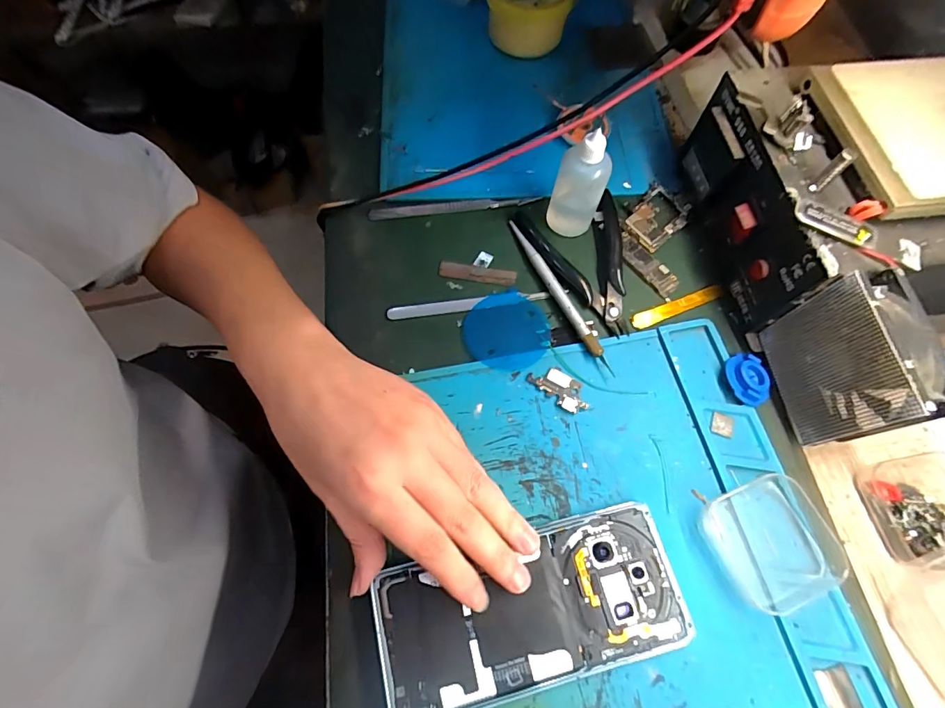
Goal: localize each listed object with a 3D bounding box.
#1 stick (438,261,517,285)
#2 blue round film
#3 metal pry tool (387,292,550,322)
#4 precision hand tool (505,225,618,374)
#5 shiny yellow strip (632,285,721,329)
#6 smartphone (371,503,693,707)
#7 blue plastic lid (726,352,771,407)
[{"bbox_3d":[0.004,-0.060,0.335,0.057,0.004,0.013,7,66,2],"label":"stick"},{"bbox_3d":[0.024,-0.018,0.315,0.059,0.004,0.061,0,66,-1],"label":"blue round film"},{"bbox_3d":[-0.003,-0.037,0.324,0.114,0.004,0.011,-8,66,-5],"label":"metal pry tool"},{"bbox_3d":[0.062,-0.046,0.325,0.011,0.010,0.137,-22,68,-11],"label":"precision hand tool"},{"bbox_3d":[0.148,-0.034,0.327,0.071,0.004,0.012,-20,80,-6],"label":"shiny yellow strip"},{"bbox_3d":[0.031,0.137,0.241,0.161,0.004,0.071,-14,67,-8],"label":"smartphone"},{"bbox_3d":[0.183,0.017,0.299,0.026,0.010,0.036,0,66,-1],"label":"blue plastic lid"}]

